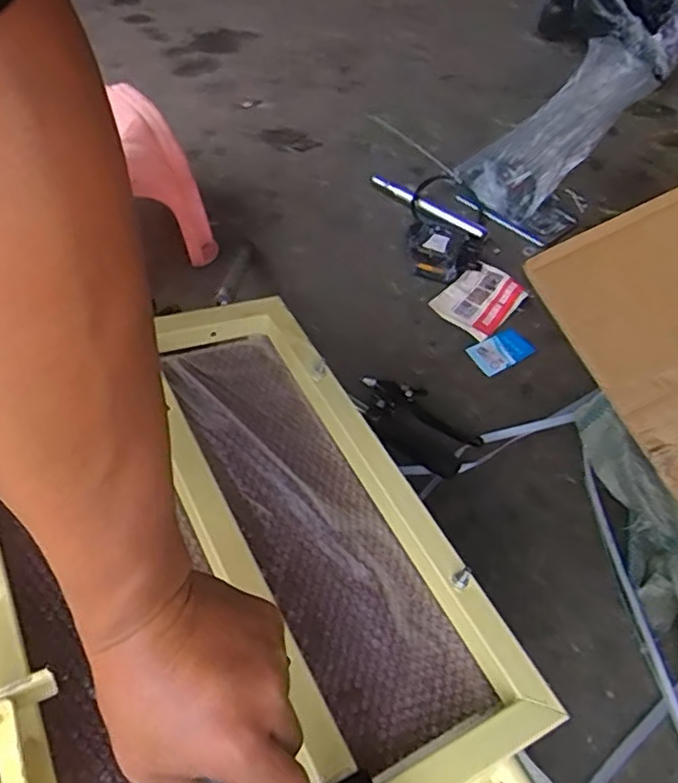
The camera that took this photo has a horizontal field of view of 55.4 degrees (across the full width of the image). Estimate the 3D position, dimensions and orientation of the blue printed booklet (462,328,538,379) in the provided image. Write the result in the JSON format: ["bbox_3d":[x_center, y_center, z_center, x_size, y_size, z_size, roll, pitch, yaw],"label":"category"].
[{"bbox_3d":[0.236,-0.059,0.942,0.088,0.010,0.057,-24,57,-19],"label":"blue printed booklet"}]

